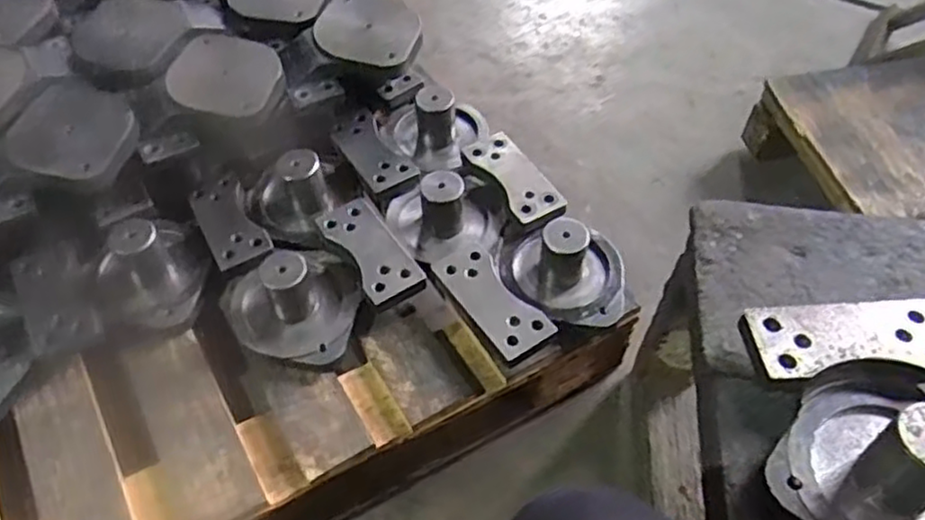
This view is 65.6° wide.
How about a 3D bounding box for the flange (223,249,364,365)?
[{"bbox_3d":[-0.186,0.037,0.773,0.146,0.076,0.130,8,52,8],"label":"flange"}]

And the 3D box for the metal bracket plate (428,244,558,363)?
[{"bbox_3d":[0.031,0.039,0.763,0.064,0.009,0.149,-28,55,-17],"label":"metal bracket plate"}]

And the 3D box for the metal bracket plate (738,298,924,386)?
[{"bbox_3d":[0.287,0.060,0.532,0.144,0.016,0.061,-4,52,-1],"label":"metal bracket plate"}]

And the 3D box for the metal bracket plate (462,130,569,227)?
[{"bbox_3d":[0.061,-0.104,0.876,0.059,0.015,0.166,-24,55,-16],"label":"metal bracket plate"}]

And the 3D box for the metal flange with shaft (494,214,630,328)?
[{"bbox_3d":[0.109,0.011,0.793,0.132,0.098,0.127,-4,52,-1],"label":"metal flange with shaft"}]

